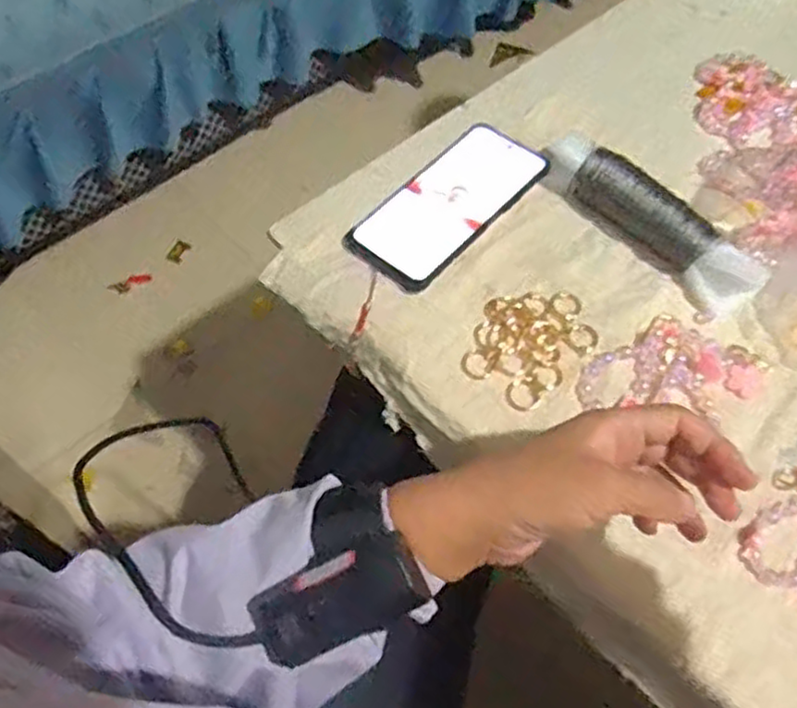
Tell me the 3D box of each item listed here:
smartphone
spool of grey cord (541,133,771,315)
[{"bbox_3d":[0.040,-0.116,0.542,0.074,0.009,0.161,40,70,20],"label":"smartphone"},{"bbox_3d":[0.184,-0.103,0.531,0.187,0.038,0.041,41,67,17],"label":"spool of grey cord"}]

